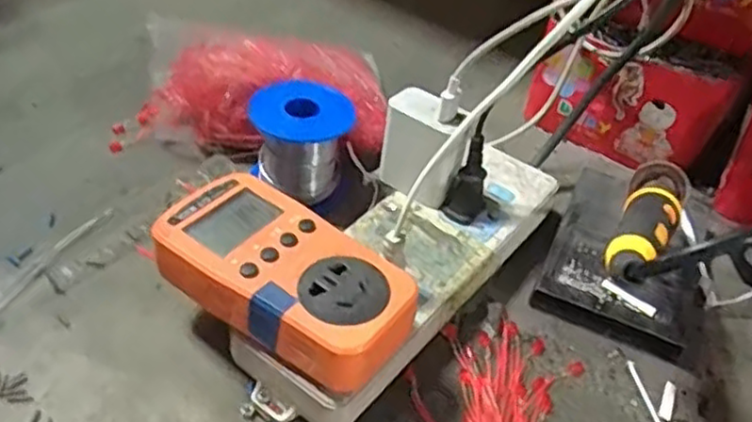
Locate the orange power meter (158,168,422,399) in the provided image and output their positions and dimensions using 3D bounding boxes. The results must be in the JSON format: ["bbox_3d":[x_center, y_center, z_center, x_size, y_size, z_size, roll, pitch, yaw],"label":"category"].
[{"bbox_3d":[-0.045,0.033,0.342,0.124,0.031,0.065,31,47,25],"label":"orange power meter"}]

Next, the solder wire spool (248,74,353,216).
[{"bbox_3d":[-0.049,-0.043,0.459,0.060,0.067,0.058,4,43,-4],"label":"solder wire spool"}]

